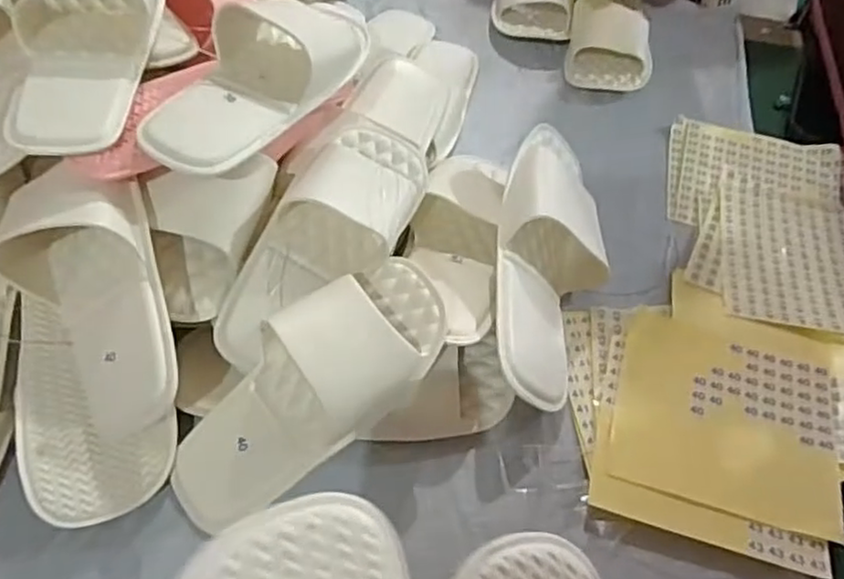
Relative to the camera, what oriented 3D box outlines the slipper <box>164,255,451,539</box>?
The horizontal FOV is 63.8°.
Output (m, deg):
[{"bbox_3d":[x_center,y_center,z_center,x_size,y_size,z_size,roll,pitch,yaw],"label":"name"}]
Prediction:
[{"bbox_3d":[-0.083,0.072,0.468,0.233,0.061,0.097,-44,66,-1],"label":"slipper"}]

